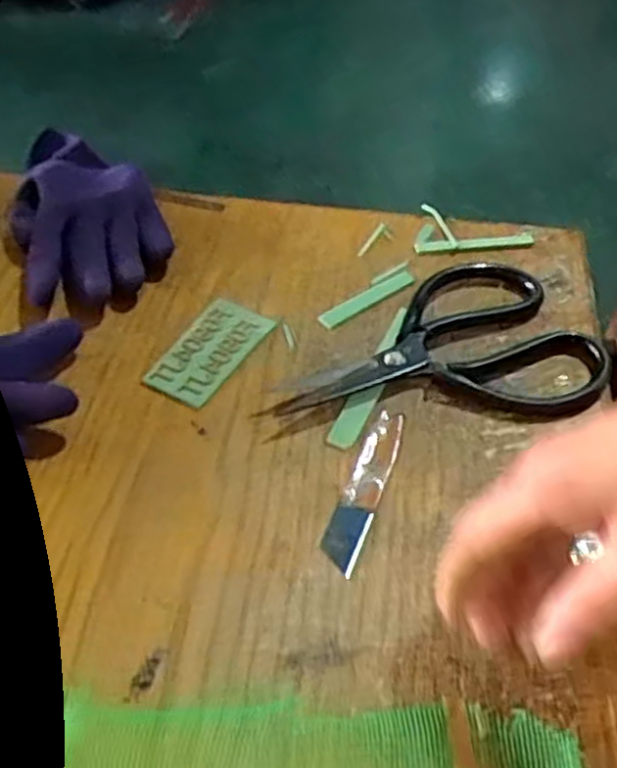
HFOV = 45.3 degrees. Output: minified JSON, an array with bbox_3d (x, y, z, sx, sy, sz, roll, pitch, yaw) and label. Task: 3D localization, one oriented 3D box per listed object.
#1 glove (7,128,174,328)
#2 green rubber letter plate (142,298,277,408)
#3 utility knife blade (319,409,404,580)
[{"bbox_3d":[-0.152,-0.120,0.493,0.090,0.031,0.194,-16,51,-16],"label":"glove"},{"bbox_3d":[-0.058,-0.020,0.423,0.043,0.006,0.076,26,52,20],"label":"green rubber letter plate"},{"bbox_3d":[0.028,0.049,0.362,0.019,0.007,0.091,18,50,13],"label":"utility knife blade"}]

